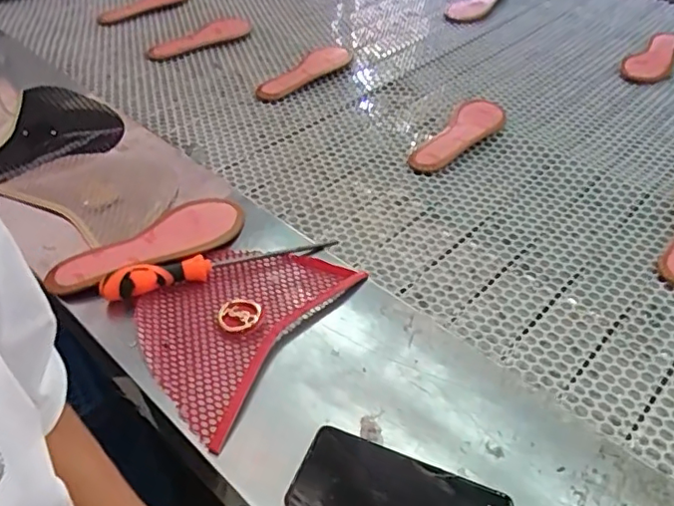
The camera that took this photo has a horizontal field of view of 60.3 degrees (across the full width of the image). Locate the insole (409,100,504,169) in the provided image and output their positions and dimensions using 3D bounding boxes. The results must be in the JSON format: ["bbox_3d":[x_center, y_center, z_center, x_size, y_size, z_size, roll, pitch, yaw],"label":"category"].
[{"bbox_3d":[0.175,-0.177,0.857,0.203,0.011,0.070,-35,58,-18],"label":"insole"}]

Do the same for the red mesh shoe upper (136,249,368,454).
[{"bbox_3d":[-0.109,0.062,0.583,0.165,0.017,0.228,25,49,22],"label":"red mesh shoe upper"}]

